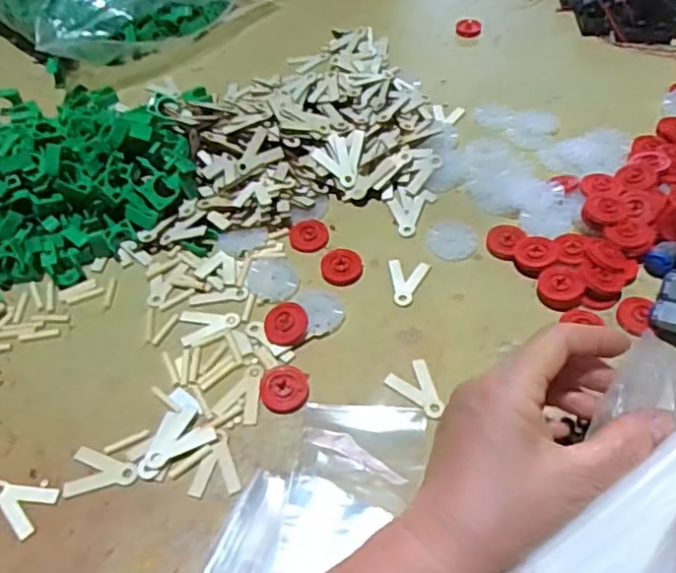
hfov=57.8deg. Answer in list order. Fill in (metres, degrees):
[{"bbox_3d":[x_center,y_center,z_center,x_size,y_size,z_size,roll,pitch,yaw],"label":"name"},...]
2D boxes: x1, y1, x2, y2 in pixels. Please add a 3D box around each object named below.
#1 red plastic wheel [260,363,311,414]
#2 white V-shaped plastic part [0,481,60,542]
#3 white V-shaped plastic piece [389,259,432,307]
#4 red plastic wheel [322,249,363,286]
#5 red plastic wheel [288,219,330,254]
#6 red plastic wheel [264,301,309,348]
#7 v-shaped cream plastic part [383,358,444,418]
[{"bbox_3d":[-0.036,0.069,0.416,0.032,0.005,0.034,-2,52,2],"label":"red plastic wheel"},{"bbox_3d":[-0.199,0.133,0.378,0.043,0.004,0.031,16,55,16],"label":"white V-shaped plastic part"},{"bbox_3d":[0.053,-0.004,0.473,0.030,0.004,0.042,9,53,11],"label":"white V-shaped plastic piece"},{"bbox_3d":[0.003,-0.016,0.481,0.031,0.011,0.028,9,53,11],"label":"red plastic wheel"},{"bbox_3d":[-0.024,-0.042,0.507,0.031,0.005,0.034,-2,52,2],"label":"red plastic wheel"},{"bbox_3d":[-0.038,0.027,0.442,0.031,0.006,0.033,-1,70,3],"label":"red plastic wheel"},{"bbox_3d":[0.057,0.067,0.413,0.043,0.004,0.030,35,62,27],"label":"v-shaped cream plastic part"}]

